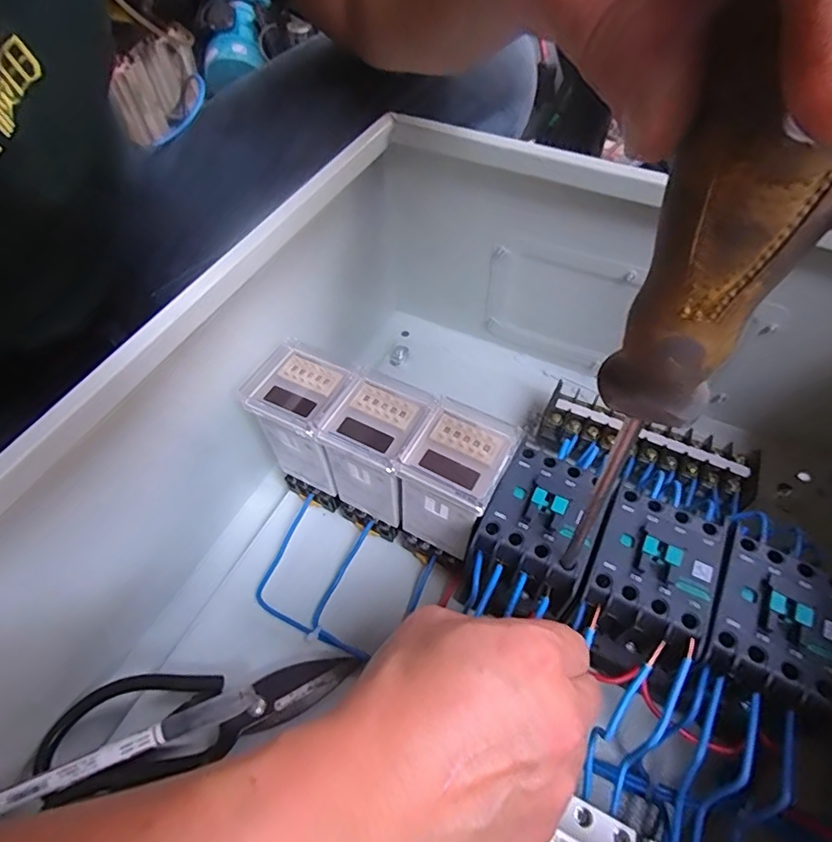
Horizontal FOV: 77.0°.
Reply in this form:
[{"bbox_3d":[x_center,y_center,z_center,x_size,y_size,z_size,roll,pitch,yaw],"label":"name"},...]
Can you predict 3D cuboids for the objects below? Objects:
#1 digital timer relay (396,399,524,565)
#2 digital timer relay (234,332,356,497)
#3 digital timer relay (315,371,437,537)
[{"bbox_3d":[0.024,0.038,0.310,0.052,0.081,0.054,25,60,19],"label":"digital timer relay"},{"bbox_3d":[-0.068,0.000,0.341,0.053,0.086,0.052,20,58,16],"label":"digital timer relay"},{"bbox_3d":[-0.022,0.030,0.339,0.052,0.114,0.049,26,60,19],"label":"digital timer relay"}]

